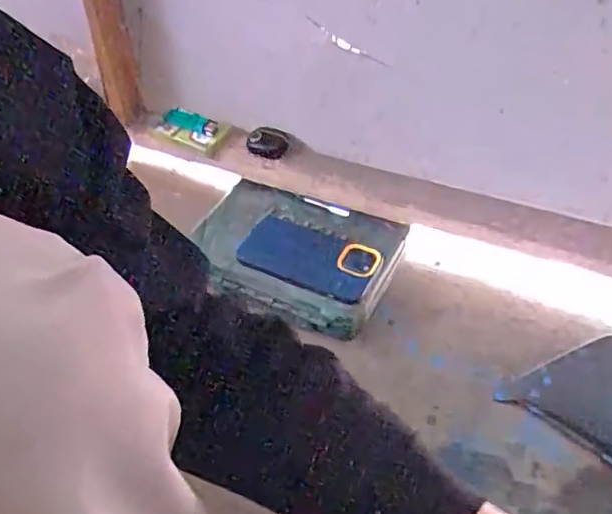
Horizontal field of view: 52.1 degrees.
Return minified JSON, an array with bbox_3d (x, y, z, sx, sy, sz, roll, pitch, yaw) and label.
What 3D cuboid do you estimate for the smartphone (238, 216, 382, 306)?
[{"bbox_3d":[0.001,0.000,0.766,0.174,0.011,0.091,22,53,23],"label":"smartphone"}]

